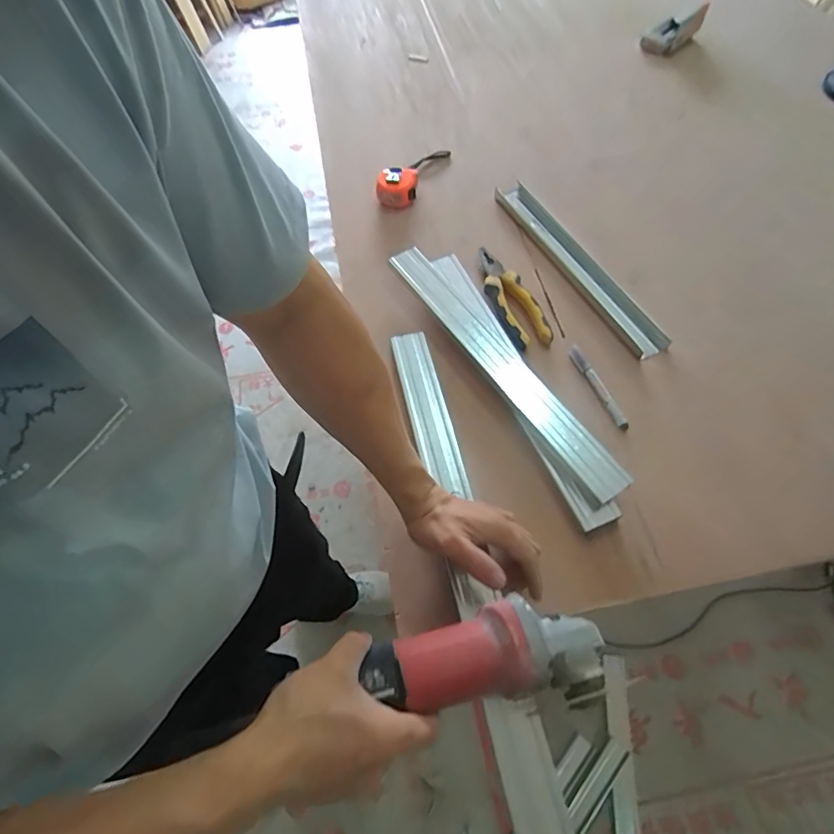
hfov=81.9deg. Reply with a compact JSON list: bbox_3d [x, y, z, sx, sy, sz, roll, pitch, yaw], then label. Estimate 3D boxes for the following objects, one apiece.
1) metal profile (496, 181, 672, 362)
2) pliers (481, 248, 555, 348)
[{"bbox_3d":[0.244,-0.246,0.746,0.060,0.026,0.392,-21,58,-12],"label":"metal profile"},{"bbox_3d":[0.134,-0.178,0.702,0.063,0.021,0.184,-17,60,-7],"label":"pliers"}]

